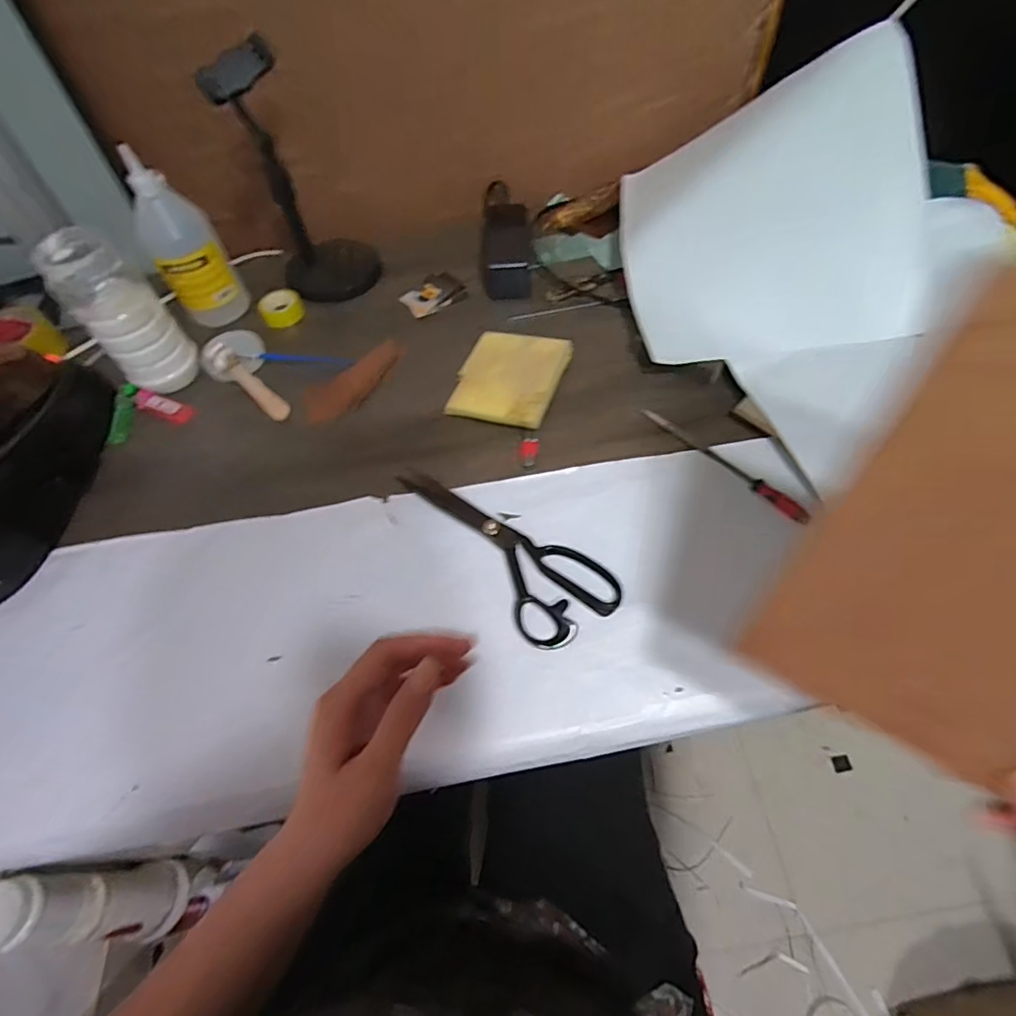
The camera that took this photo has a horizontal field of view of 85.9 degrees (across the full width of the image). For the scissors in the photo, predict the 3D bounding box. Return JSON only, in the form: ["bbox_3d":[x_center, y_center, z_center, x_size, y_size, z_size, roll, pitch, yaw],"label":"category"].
[{"bbox_3d":[-0.004,0.026,0.518,0.091,0.013,0.237,-37,65,-17],"label":"scissors"}]

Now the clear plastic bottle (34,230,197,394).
[{"bbox_3d":[-0.413,-0.208,0.588,0.077,0.169,0.077,-34,60,-15],"label":"clear plastic bottle"}]

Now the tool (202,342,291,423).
[{"bbox_3d":[-0.303,-0.148,0.630,0.141,0.025,0.029,34,67,20],"label":"tool"}]

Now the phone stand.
[{"bbox_3d":[-0.236,-0.374,0.629,0.118,0.247,0.095,-19,61,-8],"label":"phone stand"}]

